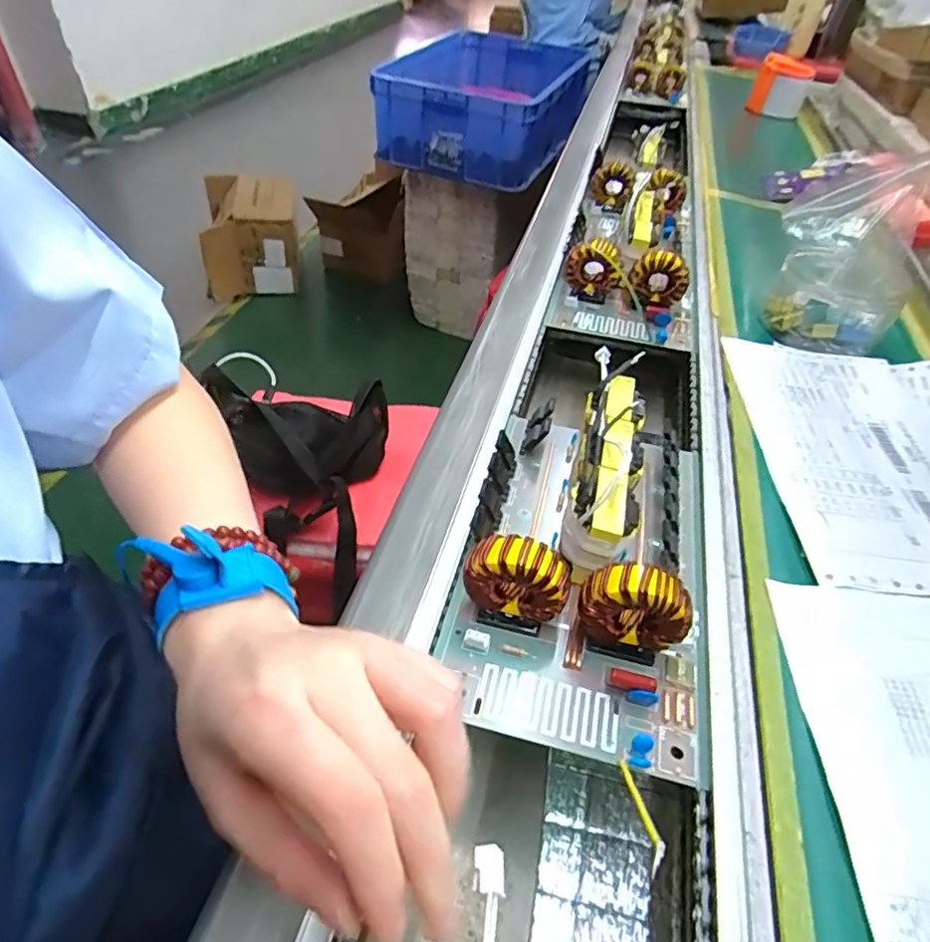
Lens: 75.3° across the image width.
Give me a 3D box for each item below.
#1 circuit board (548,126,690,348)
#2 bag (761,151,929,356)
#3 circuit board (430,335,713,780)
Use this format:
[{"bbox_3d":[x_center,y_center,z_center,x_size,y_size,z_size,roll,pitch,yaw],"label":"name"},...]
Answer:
[{"bbox_3d":[0.172,-0.239,0.611,0.121,0.045,0.303,11,46,8],"label":"circuit board"},{"bbox_3d":[0.312,-0.175,0.493,0.105,0.126,0.088,25,51,27],"label":"bag"},{"bbox_3d":[0.071,0.023,0.331,0.128,0.043,0.235,11,46,8],"label":"circuit board"}]

